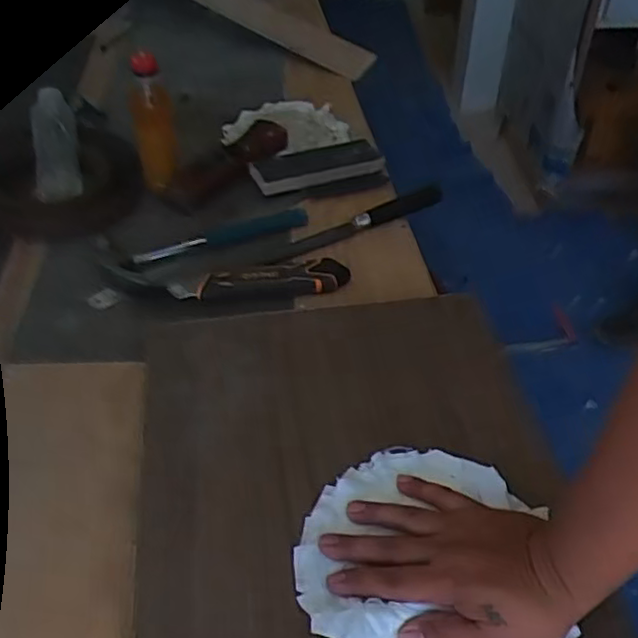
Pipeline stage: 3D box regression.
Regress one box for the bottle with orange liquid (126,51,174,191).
[{"bbox_3d":[-0.205,-0.243,0.842,0.052,0.164,0.040,-10,45,-12],"label":"bottle with orange liquid"}]

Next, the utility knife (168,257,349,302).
[{"bbox_3d":[-0.063,-0.043,0.743,0.189,0.014,0.042,-11,45,-11],"label":"utility knife"}]

